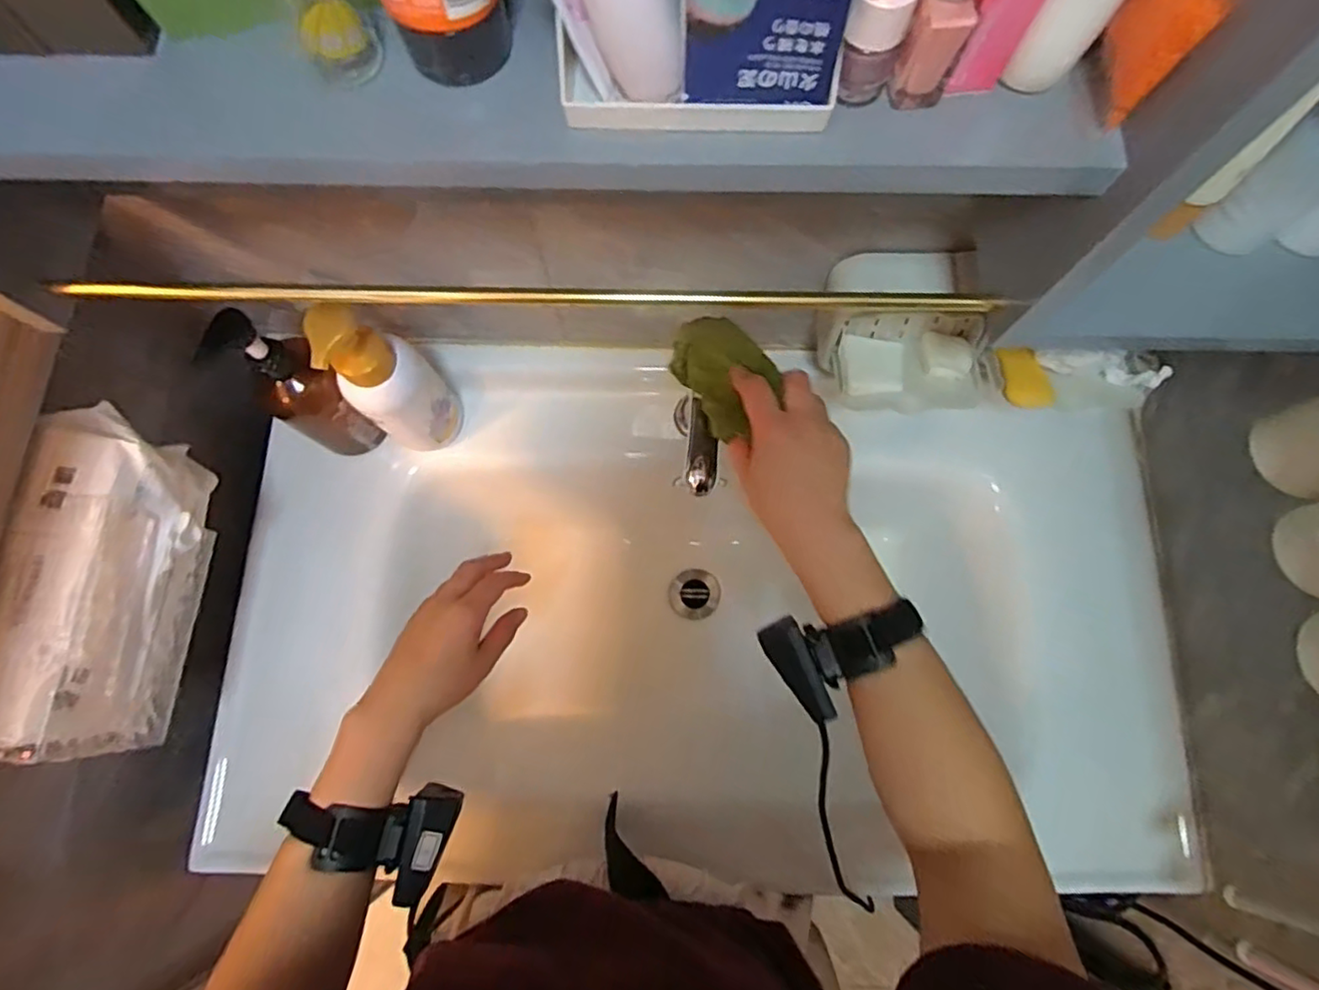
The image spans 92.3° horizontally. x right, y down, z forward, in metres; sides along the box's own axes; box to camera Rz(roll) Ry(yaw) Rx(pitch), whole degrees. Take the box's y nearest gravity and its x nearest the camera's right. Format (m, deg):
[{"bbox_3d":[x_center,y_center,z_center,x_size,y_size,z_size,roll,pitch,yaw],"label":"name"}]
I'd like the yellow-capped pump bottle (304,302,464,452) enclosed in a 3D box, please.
[{"bbox_3d":[-0.237,-0.099,0.572,0.058,0.216,0.076,44,80,10],"label":"yellow-capped pump bottle"}]

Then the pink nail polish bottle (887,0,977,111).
[{"bbox_3d":[0.115,-0.194,0.246,0.024,0.088,0.022,24,77,6],"label":"pink nail polish bottle"}]

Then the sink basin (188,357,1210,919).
[{"bbox_3d":[0.038,0.119,0.697,0.902,0.206,0.496,2,76,0],"label":"sink basin"}]

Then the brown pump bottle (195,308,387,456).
[{"bbox_3d":[-0.312,-0.087,0.569,0.063,0.213,0.061,0,76,0],"label":"brown pump bottle"}]

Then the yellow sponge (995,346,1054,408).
[{"bbox_3d":[0.303,-0.097,0.526,0.033,0.009,0.056,-10,76,-3],"label":"yellow sponge"}]

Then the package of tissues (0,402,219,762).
[{"bbox_3d":[-0.405,0.065,0.474,0.075,0.108,0.238,3,76,0],"label":"package of tissues"}]

